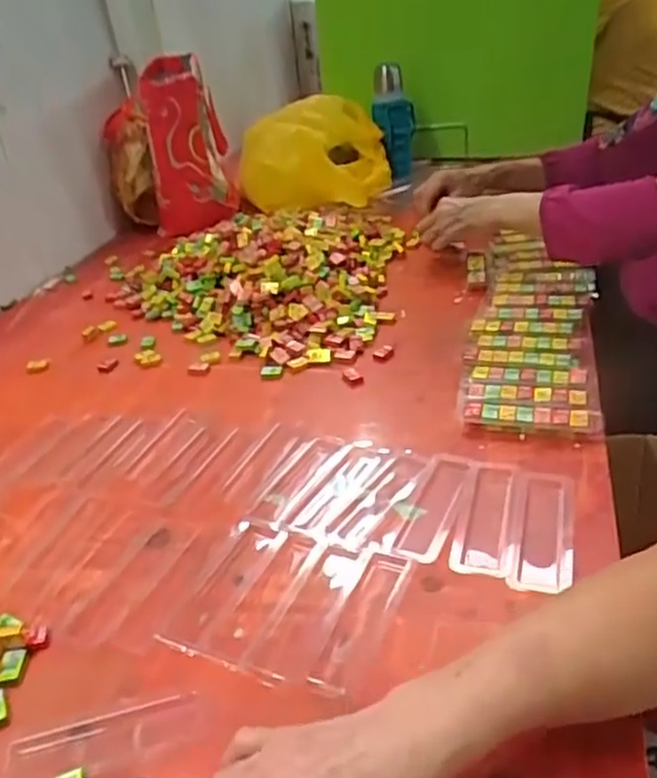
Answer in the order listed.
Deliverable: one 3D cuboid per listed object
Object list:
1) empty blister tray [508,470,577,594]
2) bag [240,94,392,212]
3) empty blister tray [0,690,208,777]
[{"bbox_3d":[0.178,0.114,0.551,0.047,0.008,0.137,5,34,18],"label":"empty blister tray"},{"bbox_3d":[-0.024,-0.447,1.295,0.280,0.183,0.224,-10,32,-5],"label":"bag"},{"bbox_3d":[-0.145,0.228,0.433,0.127,0.006,0.038,-13,32,-10],"label":"empty blister tray"}]

